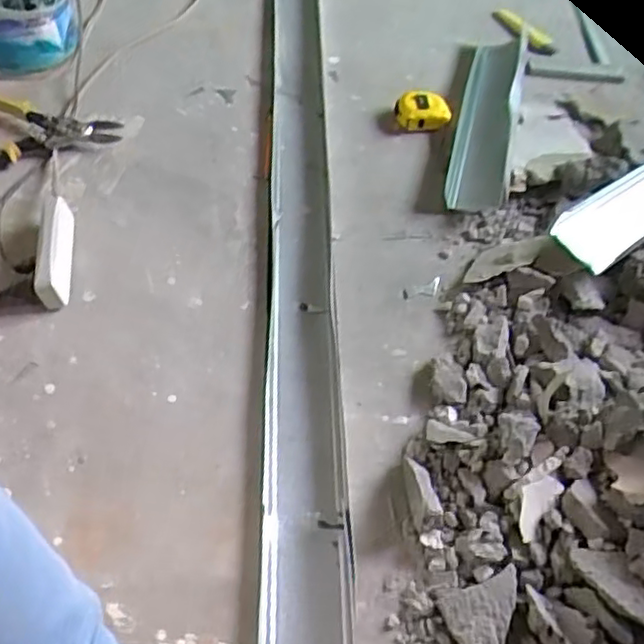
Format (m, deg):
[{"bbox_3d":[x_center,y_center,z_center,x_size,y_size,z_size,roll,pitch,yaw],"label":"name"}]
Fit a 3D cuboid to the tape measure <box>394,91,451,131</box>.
[{"bbox_3d":[0.152,-0.319,1.016,0.083,0.032,0.070,7,49,2],"label":"tape measure"}]

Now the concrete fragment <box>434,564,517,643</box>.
[{"bbox_3d":[0.134,0.239,0.543,0.068,0.011,0.059,-19,58,2],"label":"concrete fragment"}]

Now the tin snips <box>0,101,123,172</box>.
[{"bbox_3d":[-0.393,-0.251,0.912,0.219,0.030,0.162,6,51,0],"label":"tin snips"}]

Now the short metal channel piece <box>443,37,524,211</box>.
[{"bbox_3d":[0.255,-0.320,1.031,0.087,0.032,0.460,14,50,7],"label":"short metal channel piece"}]

